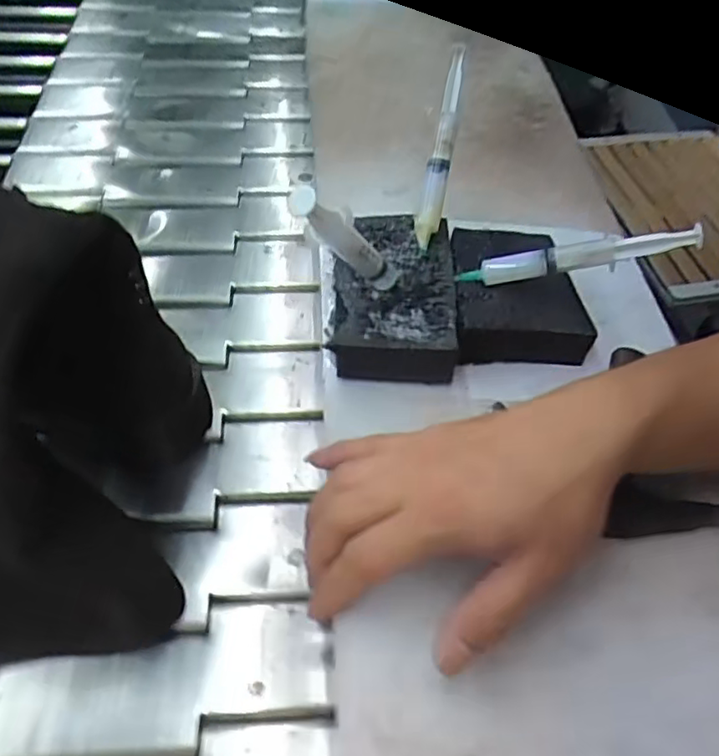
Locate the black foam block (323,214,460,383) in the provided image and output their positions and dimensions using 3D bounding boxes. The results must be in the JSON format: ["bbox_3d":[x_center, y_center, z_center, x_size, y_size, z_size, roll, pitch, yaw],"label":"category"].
[{"bbox_3d":[0.022,-0.055,0.423,0.079,0.034,0.126,4,49,-3],"label":"black foam block"}]

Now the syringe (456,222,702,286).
[{"bbox_3d":[0.139,-0.078,0.402,0.147,0.020,0.013,-8,52,12],"label":"syringe"}]

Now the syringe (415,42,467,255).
[{"bbox_3d":[0.058,-0.161,0.438,0.016,0.019,0.149,11,83,5],"label":"syringe"}]

